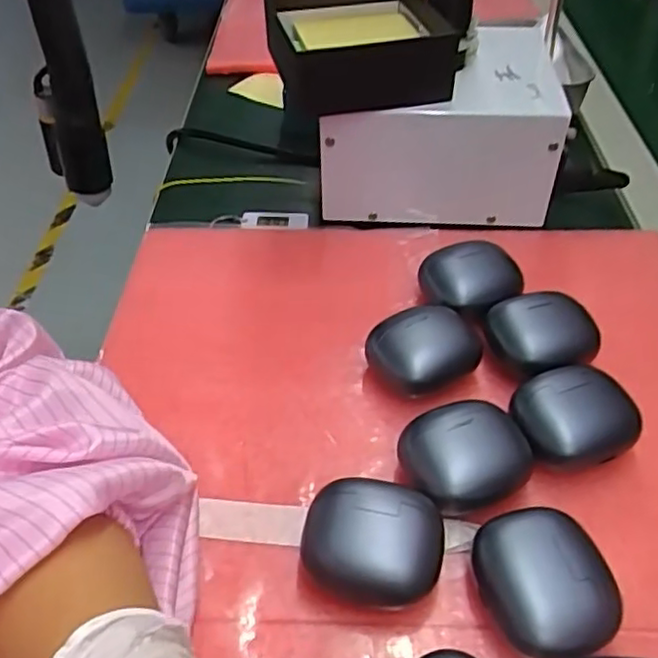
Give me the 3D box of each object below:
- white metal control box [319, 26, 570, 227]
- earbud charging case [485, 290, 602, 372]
[{"bbox_3d":[0.071,-0.141,0.461,0.153,0.093,0.120,0,45,0],"label":"white metal control box"},{"bbox_3d":[0.116,0.005,0.355,0.055,0.030,0.045,-10,46,-10],"label":"earbud charging case"}]

